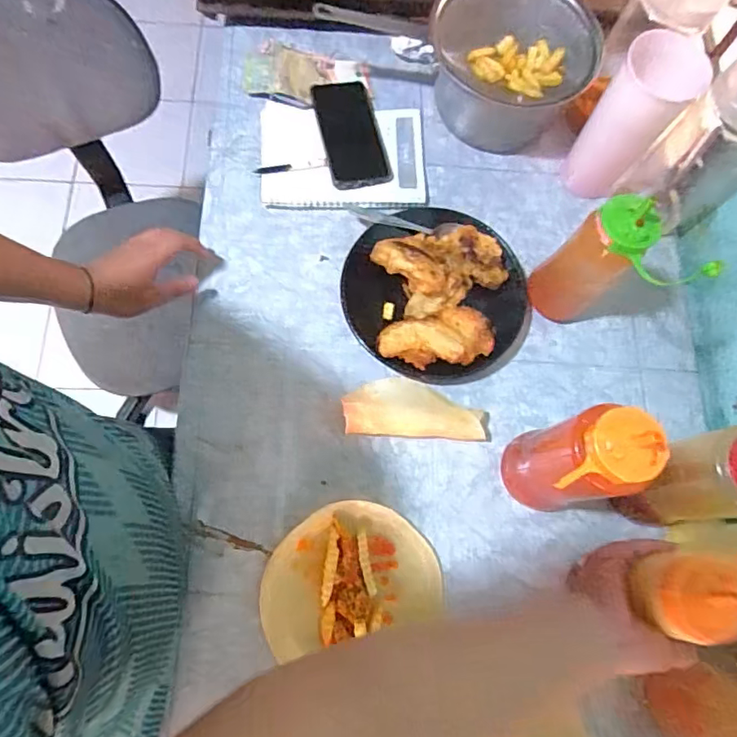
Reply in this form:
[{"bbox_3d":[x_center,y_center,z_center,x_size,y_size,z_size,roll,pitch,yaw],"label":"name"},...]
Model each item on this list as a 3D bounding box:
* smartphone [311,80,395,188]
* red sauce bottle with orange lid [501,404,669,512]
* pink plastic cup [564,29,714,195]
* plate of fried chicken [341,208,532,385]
[{"bbox_3d":[-0.023,-0.310,0.705,0.079,0.012,0.166,-11,74,-7],"label":"smartphone"},{"bbox_3d":[0.189,0.090,0.508,0.079,0.214,0.076,1,73,-4],"label":"red sauce bottle with orange lid"},{"bbox_3d":[0.314,-0.302,0.644,0.086,0.202,0.089,1,73,-4],"label":"pink plastic cup"},{"bbox_3d":[0.083,-0.097,0.632,0.222,0.062,0.209,1,73,-4],"label":"plate of fried chicken"}]

